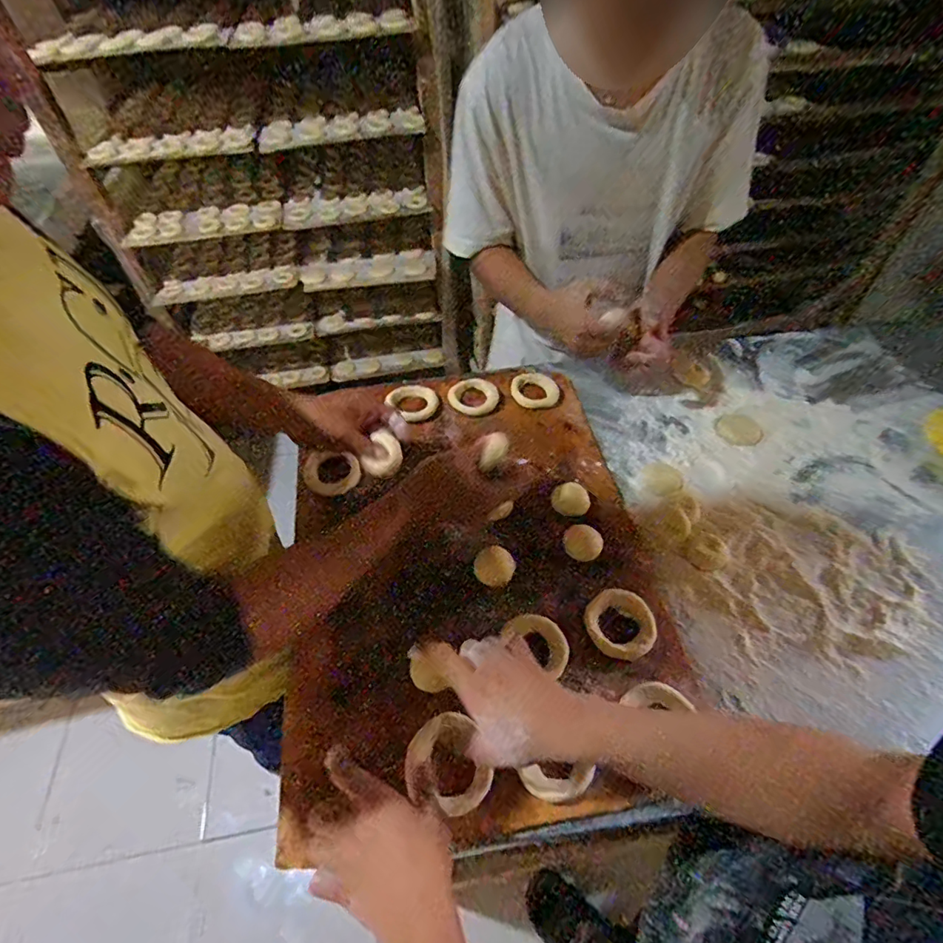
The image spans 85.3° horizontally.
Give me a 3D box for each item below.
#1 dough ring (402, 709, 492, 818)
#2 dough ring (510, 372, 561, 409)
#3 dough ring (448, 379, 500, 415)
[{"bbox_3d":[-0.024,0.274,0.477,0.072,0.019,0.079,-1,52,2],"label":"dough ring"},{"bbox_3d":[0.097,-0.125,0.795,0.080,0.012,0.075,-1,52,2],"label":"dough ring"},{"bbox_3d":[0.004,-0.117,0.790,0.077,0.014,0.068,1,52,3],"label":"dough ring"}]

